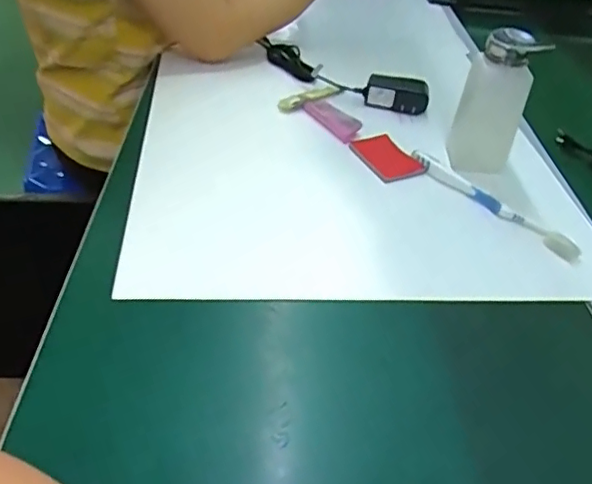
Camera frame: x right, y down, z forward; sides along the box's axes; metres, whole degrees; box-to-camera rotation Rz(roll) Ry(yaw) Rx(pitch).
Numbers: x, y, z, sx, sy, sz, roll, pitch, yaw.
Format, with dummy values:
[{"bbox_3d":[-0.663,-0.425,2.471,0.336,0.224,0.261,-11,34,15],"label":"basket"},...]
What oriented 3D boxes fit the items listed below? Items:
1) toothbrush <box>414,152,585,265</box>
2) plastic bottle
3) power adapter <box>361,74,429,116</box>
[{"bbox_3d":[0.181,-0.038,0.552,0.023,0.012,0.186,-25,49,-33],"label":"toothbrush"},{"bbox_3d":[0.192,-0.135,0.573,0.055,0.132,0.039,4,39,-3],"label":"plastic bottle"},{"bbox_3d":[0.119,-0.174,0.691,0.074,0.032,0.039,16,40,12],"label":"power adapter"}]

